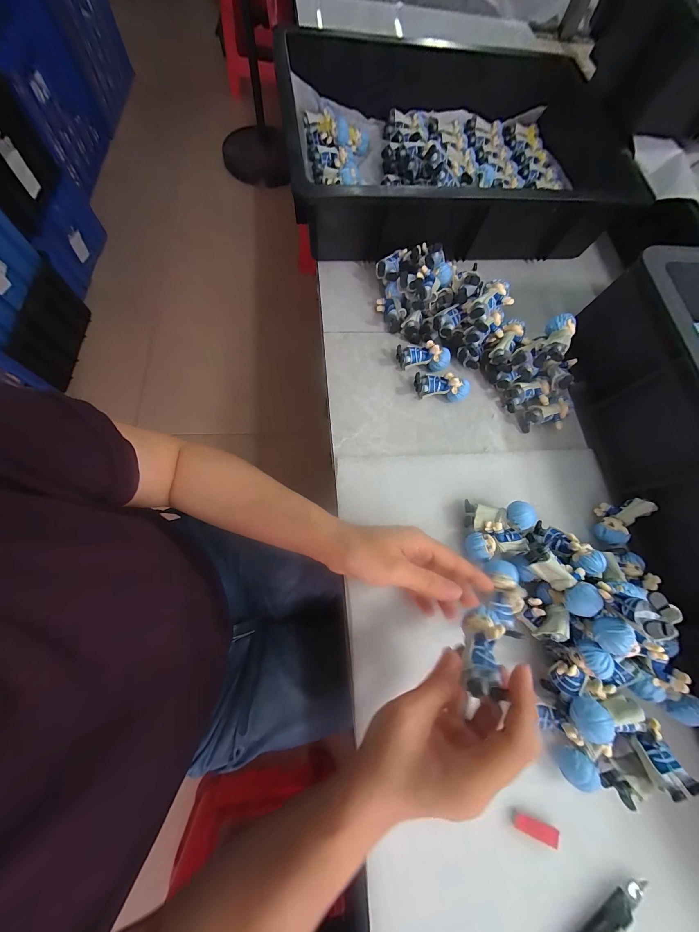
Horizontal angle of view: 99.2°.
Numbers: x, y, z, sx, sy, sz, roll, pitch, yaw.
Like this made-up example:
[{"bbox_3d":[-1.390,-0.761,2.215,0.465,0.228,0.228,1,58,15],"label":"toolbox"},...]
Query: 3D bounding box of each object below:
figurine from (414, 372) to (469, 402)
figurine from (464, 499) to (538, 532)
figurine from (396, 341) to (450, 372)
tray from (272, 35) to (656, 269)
[{"bbox_3d":[0.106,-0.091,0.345,0.061,0.034,0.022,15,72,-2],"label":"figurine"},{"bbox_3d":[0.148,0.049,0.296,0.062,0.021,0.029,-5,72,23],"label":"figurine"},{"bbox_3d":[0.089,-0.131,0.356,0.062,0.033,0.023,5,72,-5],"label":"figurine"},{"bbox_3d":[0.160,-0.467,0.422,0.467,0.092,0.379,-5,74,-4],"label":"tray"}]

